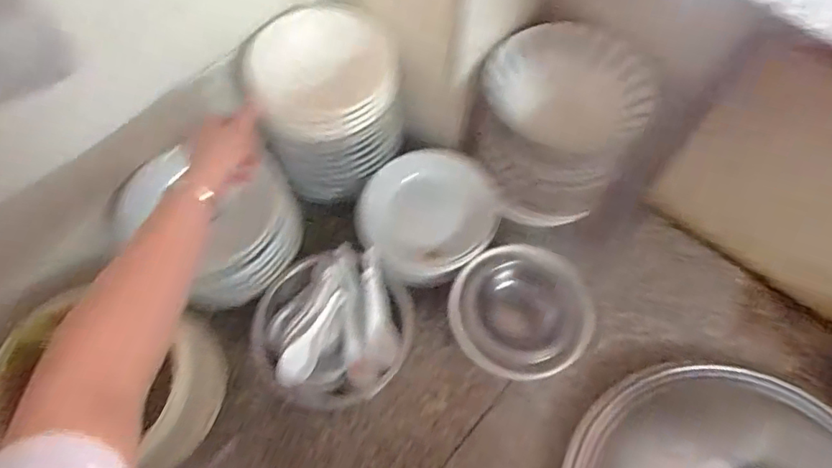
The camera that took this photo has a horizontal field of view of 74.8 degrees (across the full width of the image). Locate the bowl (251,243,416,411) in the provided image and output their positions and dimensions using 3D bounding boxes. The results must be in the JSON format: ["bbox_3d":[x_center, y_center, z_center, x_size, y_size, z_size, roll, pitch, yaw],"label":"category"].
[{"bbox_3d":[-0.110,0.129,0.721,0.207,0.088,0.193,0,63,0],"label":"bowl"}]

